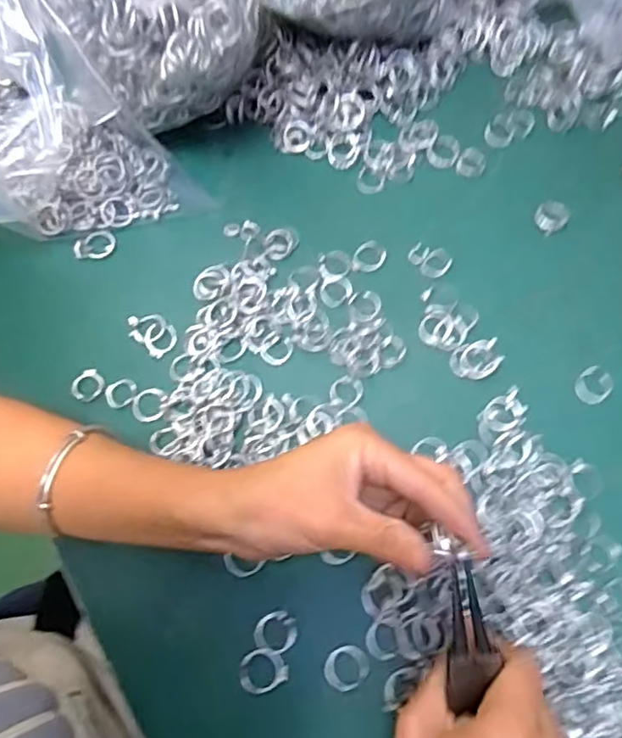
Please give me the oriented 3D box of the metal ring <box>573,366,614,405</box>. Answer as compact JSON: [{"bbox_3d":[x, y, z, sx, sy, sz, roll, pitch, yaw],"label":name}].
[{"bbox_3d":[0.187,0.011,0.400,0.022,0.004,0.026,37,73,15],"label":"metal ring"}]

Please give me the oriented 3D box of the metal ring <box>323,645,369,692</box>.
[{"bbox_3d":[0.020,0.165,0.335,0.025,0.004,0.021,-20,68,-7],"label":"metal ring"}]

